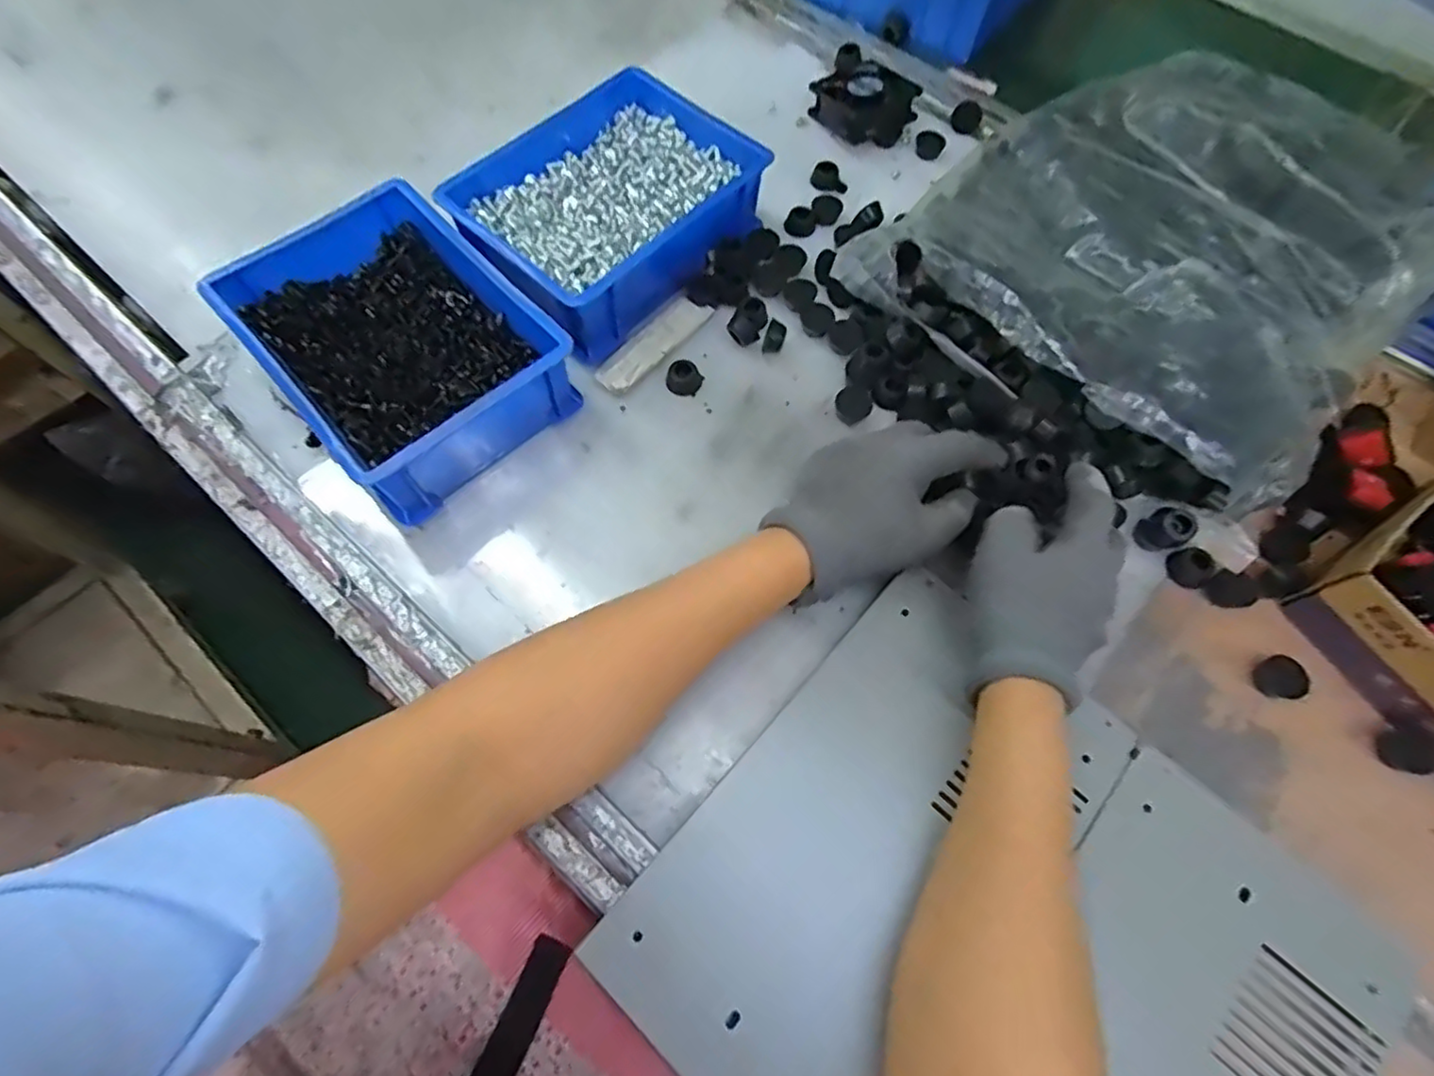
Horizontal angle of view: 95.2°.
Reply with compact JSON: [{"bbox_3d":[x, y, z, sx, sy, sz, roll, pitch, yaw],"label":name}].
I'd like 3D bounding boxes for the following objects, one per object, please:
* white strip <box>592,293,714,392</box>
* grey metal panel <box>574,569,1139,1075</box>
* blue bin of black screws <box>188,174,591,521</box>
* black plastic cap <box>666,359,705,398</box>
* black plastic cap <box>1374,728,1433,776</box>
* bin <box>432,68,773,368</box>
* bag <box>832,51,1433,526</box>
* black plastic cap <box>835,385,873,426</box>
[{"bbox_3d":[-0.044,-0.139,0.467,0.027,0.009,0.100,39,72,15],"label":"white strip"},{"bbox_3d":[0.079,0.155,0.335,0.148,0.020,0.264,41,73,16],"label":"grey metal panel"},{"bbox_3d":[-0.202,-0.124,0.429,0.150,0.070,0.193,-40,73,-17],"label":"blue bin of black screws"},{"bbox_3d":[-0.023,-0.111,0.455,0.024,0.012,0.024,0,67,0],"label":"black plastic cap"},{"bbox_3d":[0.380,0.118,0.362,0.019,0.018,0.024,-1,67,-1],"label":"black plastic cap"},{"bbox_3d":[-0.078,-0.236,0.480,0.155,0.068,0.212,38,71,14],"label":"bin"},{"bbox_3d":[0.313,-0.203,0.454,0.349,0.088,0.310,-39,72,-15],"label":"bag"},{"bbox_3d":[0.093,-0.091,0.448,0.022,0.011,0.026,-21,69,-9],"label":"black plastic cap"}]

